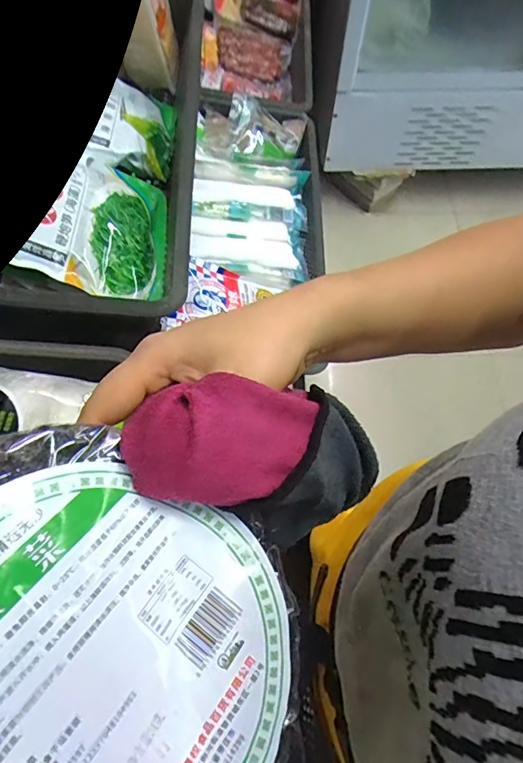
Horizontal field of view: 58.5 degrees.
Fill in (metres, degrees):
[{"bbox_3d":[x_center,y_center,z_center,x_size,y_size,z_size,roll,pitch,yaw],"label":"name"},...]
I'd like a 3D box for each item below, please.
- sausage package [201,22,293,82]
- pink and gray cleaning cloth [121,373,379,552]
[{"bbox_3d":[-0.035,-0.743,1.056,0.203,0.027,0.106,-1,91,-19],"label":"sausage package"},{"bbox_3d":[0.006,0.042,0.230,0.147,0.053,0.062,19,59,-40],"label":"pink and gray cleaning cloth"}]

